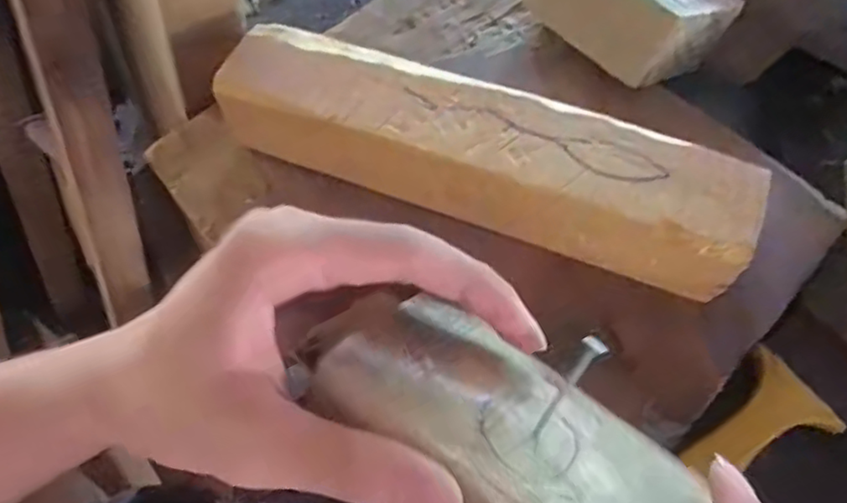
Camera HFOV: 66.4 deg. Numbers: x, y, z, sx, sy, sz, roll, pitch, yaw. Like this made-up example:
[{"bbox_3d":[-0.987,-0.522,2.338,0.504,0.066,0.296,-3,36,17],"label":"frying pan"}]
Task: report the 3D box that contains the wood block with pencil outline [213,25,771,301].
[{"bbox_3d":[0.022,-0.039,0.274,0.219,0.040,0.054,17,63,10],"label":"wood block with pencil outline"}]

